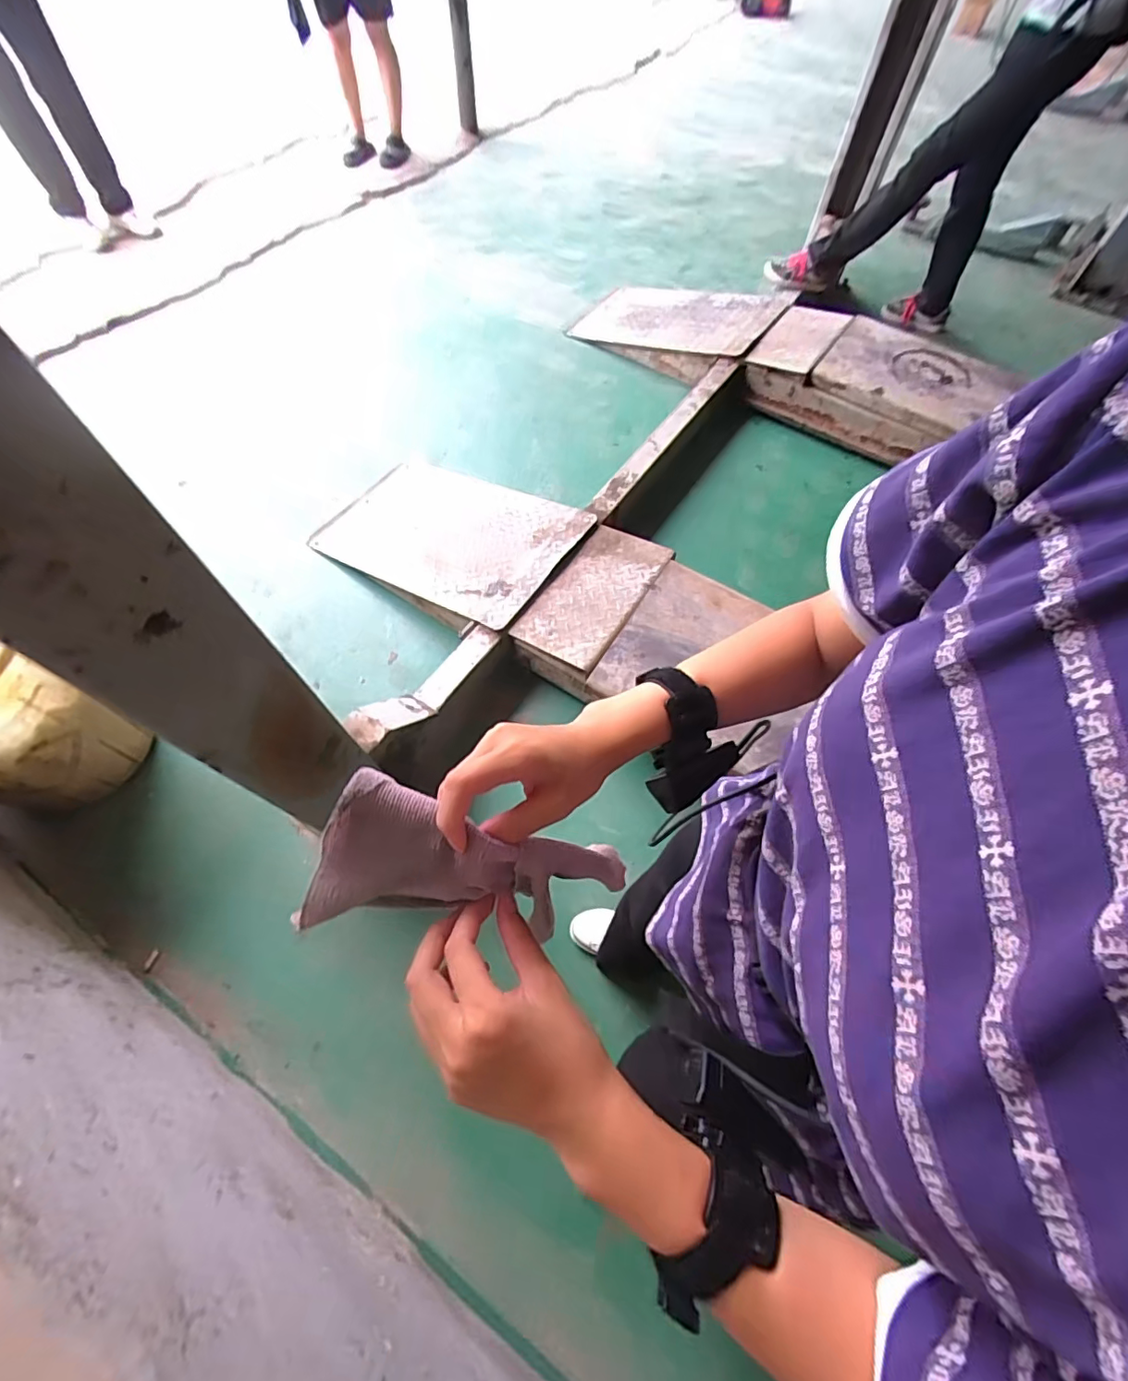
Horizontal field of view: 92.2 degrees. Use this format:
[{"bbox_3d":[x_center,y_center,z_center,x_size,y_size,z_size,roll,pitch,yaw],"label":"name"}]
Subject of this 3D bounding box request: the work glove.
[{"bbox_3d":[-0.051,0.106,0.330,0.187,0.070,0.069,12,61,-13],"label":"work glove"}]

